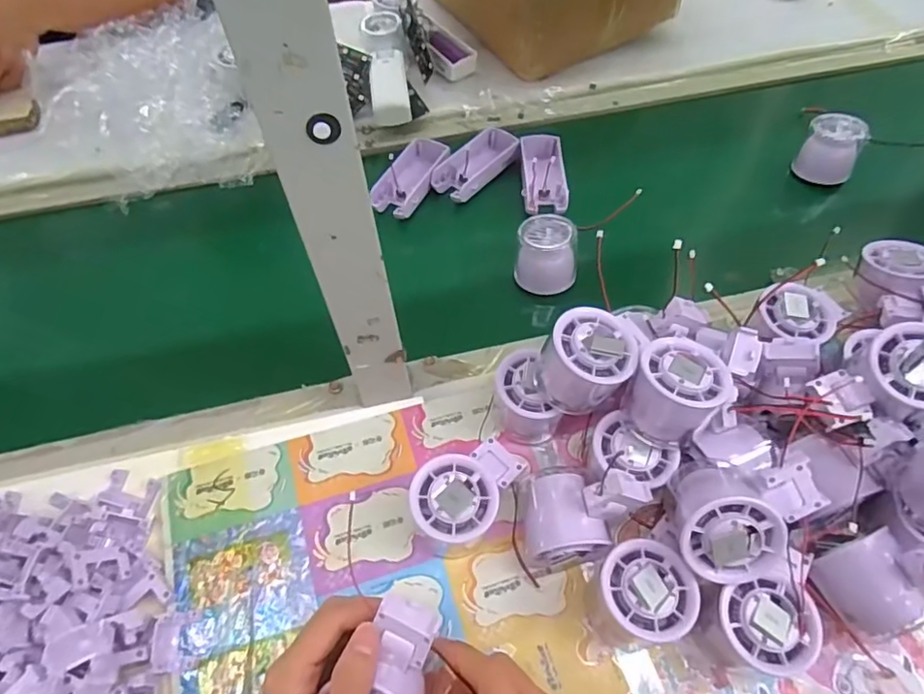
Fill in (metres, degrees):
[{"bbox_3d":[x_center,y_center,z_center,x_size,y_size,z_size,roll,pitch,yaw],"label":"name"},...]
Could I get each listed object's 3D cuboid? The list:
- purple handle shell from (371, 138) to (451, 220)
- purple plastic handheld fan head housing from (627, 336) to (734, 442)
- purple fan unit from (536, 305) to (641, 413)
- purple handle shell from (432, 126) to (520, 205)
[{"bbox_3d":[-0.059,-0.191,0.638,0.056,0.030,0.114,21,59,14],"label":"purple handle shell"},{"bbox_3d":[0.147,0.029,0.392,0.057,0.058,0.055,0,56,0],"label":"purple plastic handheld fan head housing"},{"bbox_3d":[0.087,0.010,0.403,0.062,0.062,0.056,8,58,6],"label":"purple fan unit"},{"bbox_3d":[0.018,-0.209,0.641,0.049,0.023,0.114,37,64,22],"label":"purple handle shell"}]

